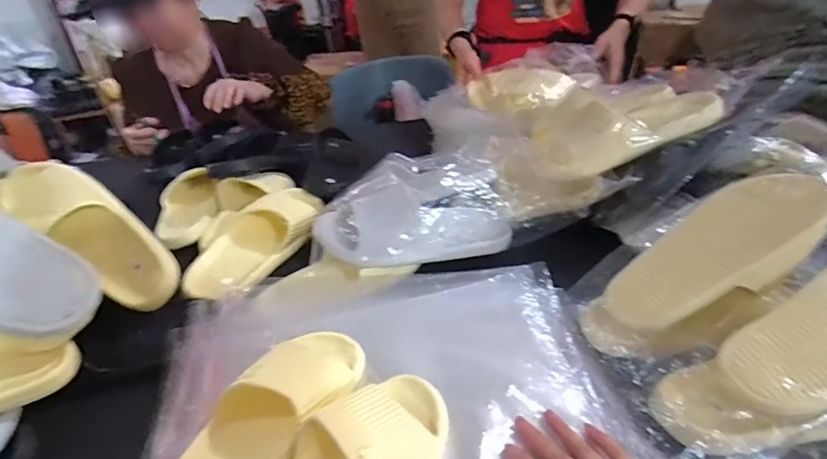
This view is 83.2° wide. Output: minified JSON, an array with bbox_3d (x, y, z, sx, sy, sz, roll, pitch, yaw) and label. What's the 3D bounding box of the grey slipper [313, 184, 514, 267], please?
[{"bbox_3d":[0.008,-0.014,0.618,0.258,0.078,0.107,1,32,-16],"label":"grey slipper"}]

